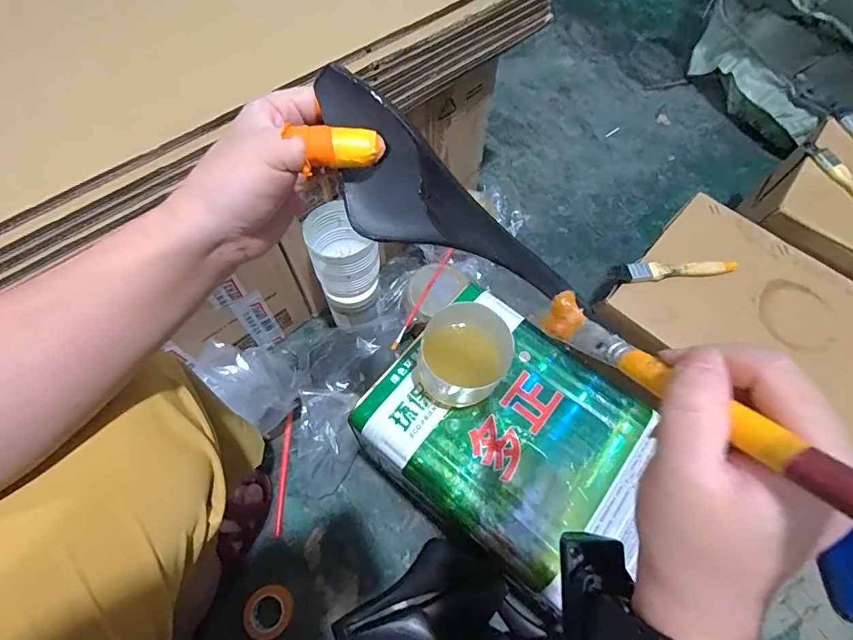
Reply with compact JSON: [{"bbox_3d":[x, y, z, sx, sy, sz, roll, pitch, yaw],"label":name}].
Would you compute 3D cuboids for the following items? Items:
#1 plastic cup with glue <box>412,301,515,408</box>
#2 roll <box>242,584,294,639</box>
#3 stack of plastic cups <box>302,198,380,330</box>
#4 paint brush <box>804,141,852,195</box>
[{"bbox_3d":[0.037,0.040,0.468,0.093,0.093,0.083,15,65,6],"label":"plastic cup with glue"},{"bbox_3d":[-0.215,0.400,0.609,0.062,0.023,0.064,1,64,-1],"label":"roll"},{"bbox_3d":[-0.121,-0.078,0.663,0.092,0.170,0.099,-27,68,-14],"label":"stack of plastic cups"},{"bbox_3d":[0.597,-0.194,0.628,0.022,0.019,0.171,-18,66,-10],"label":"paint brush"}]

